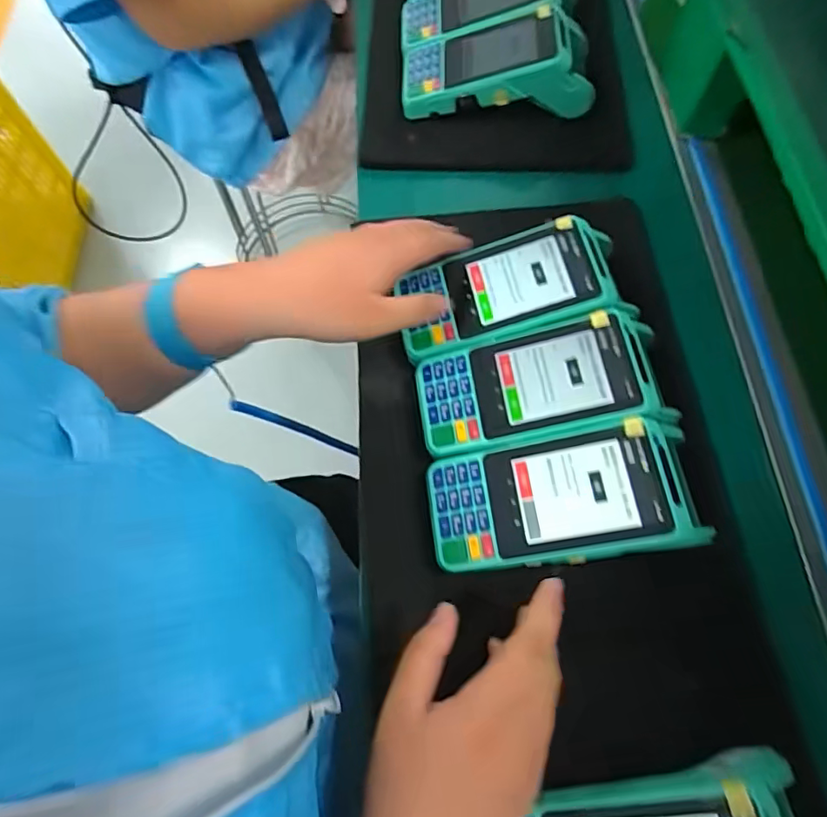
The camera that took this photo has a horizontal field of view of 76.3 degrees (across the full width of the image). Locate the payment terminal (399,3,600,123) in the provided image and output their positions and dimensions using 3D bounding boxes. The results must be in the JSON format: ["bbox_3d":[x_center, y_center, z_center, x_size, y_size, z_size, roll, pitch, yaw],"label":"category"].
[{"bbox_3d":[0.074,-0.306,0.475,0.168,0.060,0.085,-2,69,0],"label":"payment terminal"}]

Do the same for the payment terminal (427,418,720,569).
[{"bbox_3d":[0.093,0.056,0.324,0.162,0.048,0.076,-7,69,-2],"label":"payment terminal"}]

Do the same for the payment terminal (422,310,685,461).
[{"bbox_3d":[0.085,-0.013,0.359,0.161,0.059,0.076,-7,69,-2],"label":"payment terminal"}]

